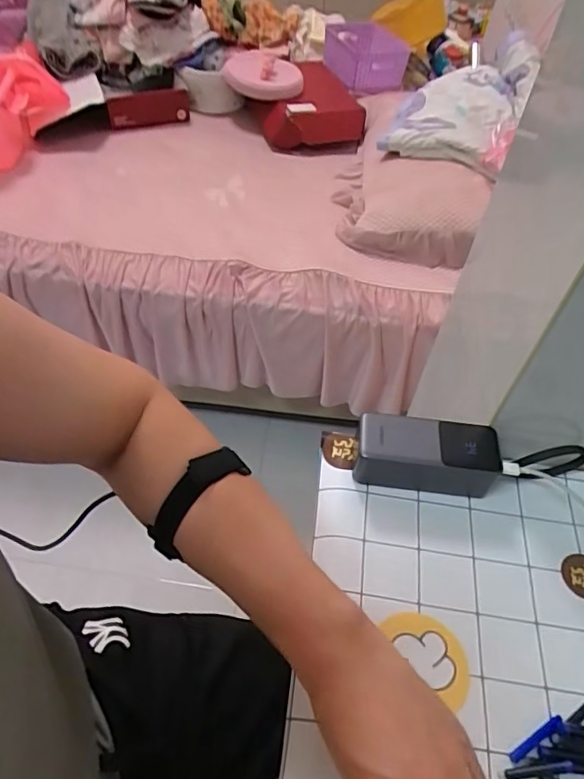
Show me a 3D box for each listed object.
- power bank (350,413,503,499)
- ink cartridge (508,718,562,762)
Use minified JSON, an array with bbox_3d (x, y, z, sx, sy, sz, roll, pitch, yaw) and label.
[{"bbox_3d":[0.128,0.063,0.507,0.134,0.054,0.053,5,51,0],"label":"power bank"},{"bbox_3d":[0.176,0.252,0.386,0.048,0.004,0.008,-23,55,-19],"label":"ink cartridge"}]

